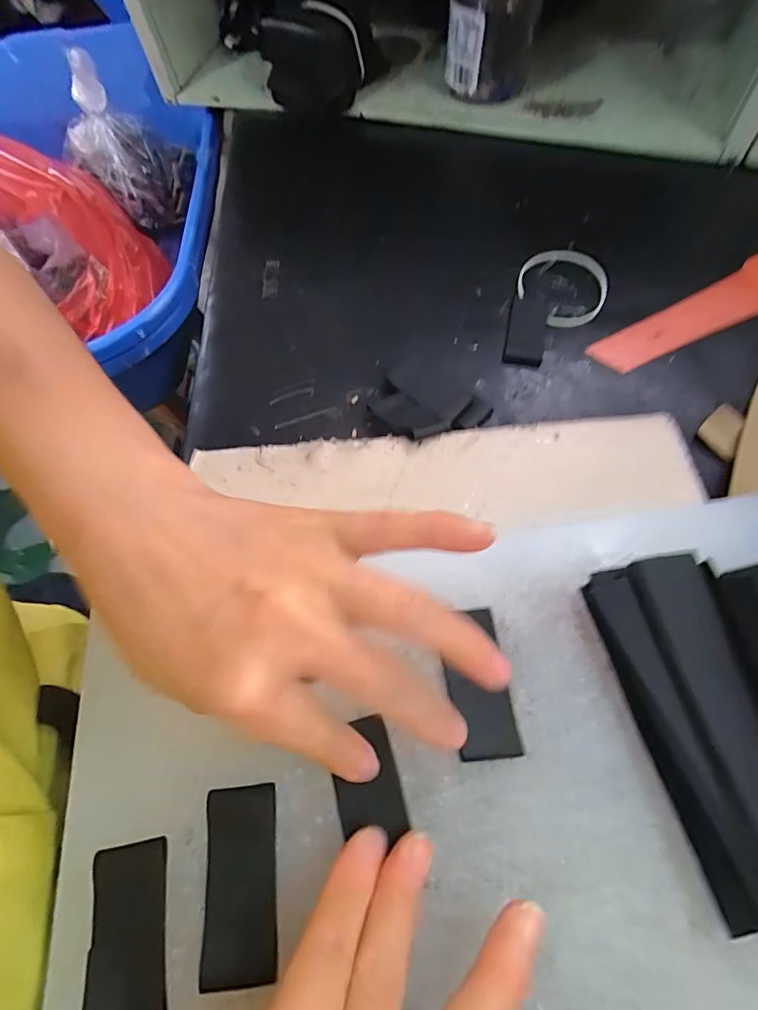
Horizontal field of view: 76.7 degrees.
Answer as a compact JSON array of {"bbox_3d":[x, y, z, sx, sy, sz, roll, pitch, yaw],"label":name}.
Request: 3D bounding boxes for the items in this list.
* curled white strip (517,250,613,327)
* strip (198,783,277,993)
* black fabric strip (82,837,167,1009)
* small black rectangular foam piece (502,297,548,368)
[{"bbox_3d":[0.145,-0.174,0.378,0.067,0.009,0.082,24,67,15],"label":"curled white strip"},{"bbox_3d":[-0.052,0.141,0.180,0.026,0.004,0.060,-8,64,1],"label":"strip"},{"bbox_3d":[-0.091,0.159,0.173,0.027,0.005,0.060,-13,64,-1],"label":"black fabric strip"},{"bbox_3d":[0.111,-0.130,0.359,0.027,0.004,0.064,12,65,9],"label":"small black rectangular foam piece"}]

